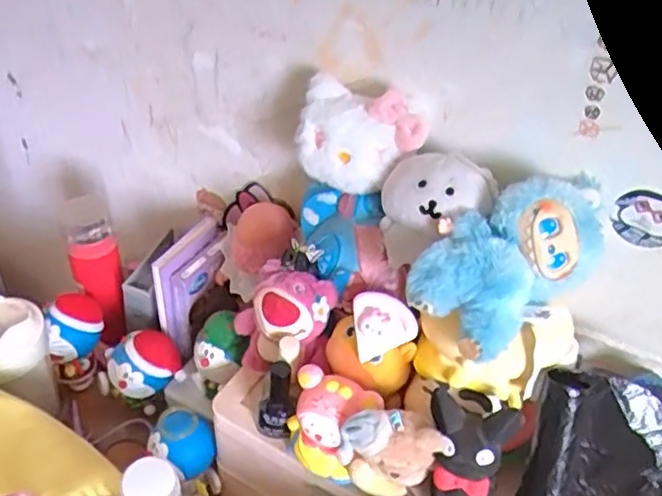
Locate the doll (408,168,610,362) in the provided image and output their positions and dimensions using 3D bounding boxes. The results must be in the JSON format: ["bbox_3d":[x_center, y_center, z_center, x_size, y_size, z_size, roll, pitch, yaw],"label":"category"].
[{"bbox_3d":[0.128,0.003,0.461,0.146,0.079,0.079,-24,47,-35],"label":"doll"}]

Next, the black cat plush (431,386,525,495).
[{"bbox_3d":[0.095,0.160,0.483,0.060,0.105,0.046,16,38,12],"label":"black cat plush"}]

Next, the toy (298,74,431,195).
[{"bbox_3d":[0.024,-0.089,0.538,0.099,0.083,0.046,10,37,4],"label":"toy"}]

